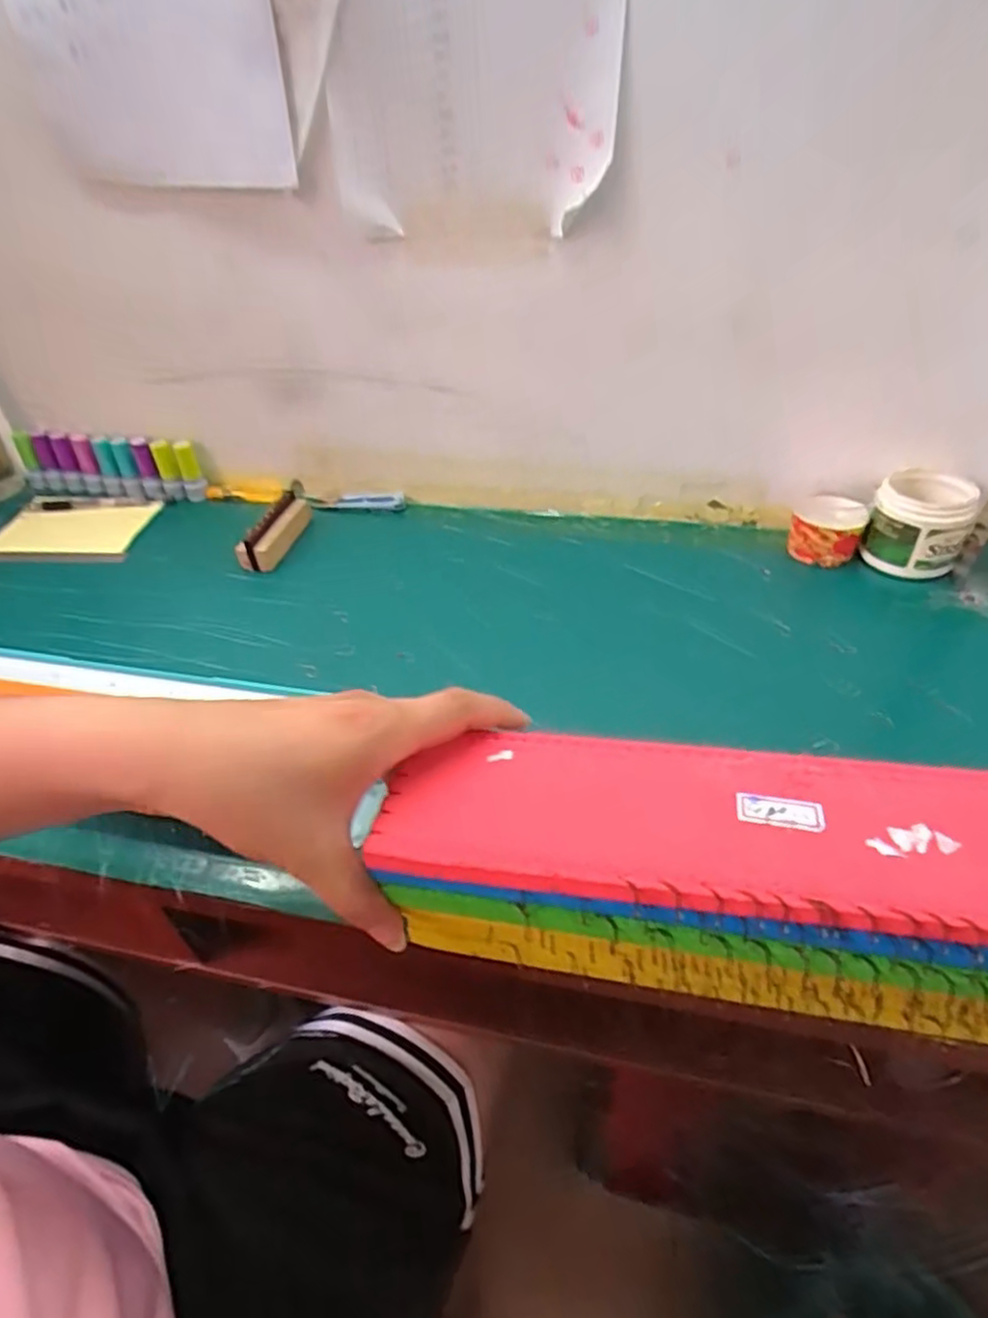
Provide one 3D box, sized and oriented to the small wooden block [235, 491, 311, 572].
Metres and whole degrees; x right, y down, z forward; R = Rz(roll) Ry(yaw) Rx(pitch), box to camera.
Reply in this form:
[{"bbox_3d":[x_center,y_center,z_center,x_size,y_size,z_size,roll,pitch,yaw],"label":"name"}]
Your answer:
[{"bbox_3d":[-0.210,-0.124,0.658,0.024,0.034,0.098,9,44,14],"label":"small wooden block"}]

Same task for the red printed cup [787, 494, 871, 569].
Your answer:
[{"bbox_3d":[0.289,-0.114,0.599,0.060,0.047,0.066,17,46,22],"label":"red printed cup"}]

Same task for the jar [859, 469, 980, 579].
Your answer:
[{"bbox_3d":[0.357,-0.113,0.578,0.070,0.072,0.077,-2,42,2],"label":"jar"}]

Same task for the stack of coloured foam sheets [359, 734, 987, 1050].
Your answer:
[{"bbox_3d":[0.119,0.099,0.310,0.335,0.090,0.090,5,43,8],"label":"stack of coloured foam sheets"}]

